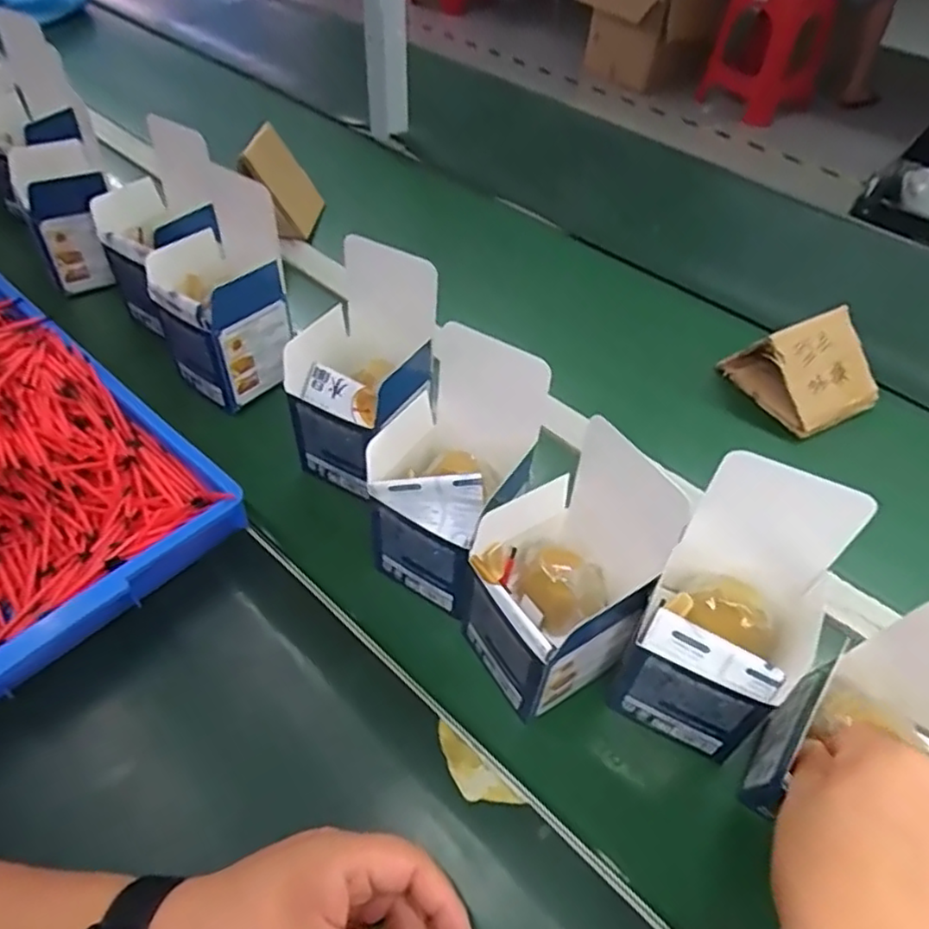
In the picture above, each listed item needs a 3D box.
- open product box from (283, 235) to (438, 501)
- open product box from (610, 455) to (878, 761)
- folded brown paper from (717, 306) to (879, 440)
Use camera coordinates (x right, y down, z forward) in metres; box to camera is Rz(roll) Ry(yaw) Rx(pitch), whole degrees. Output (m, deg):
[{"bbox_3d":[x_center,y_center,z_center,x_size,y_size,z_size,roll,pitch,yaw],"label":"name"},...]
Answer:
[{"bbox_3d":[-0.075,-0.062,0.541,0.106,0.185,0.126,24,51,17],"label":"open product box"},{"bbox_3d":[0.159,0.092,0.399,0.094,0.171,0.096,31,53,22],"label":"open product box"},{"bbox_3d":[0.328,-0.097,0.643,0.100,0.075,0.115,-24,54,-24],"label":"folded brown paper"}]

